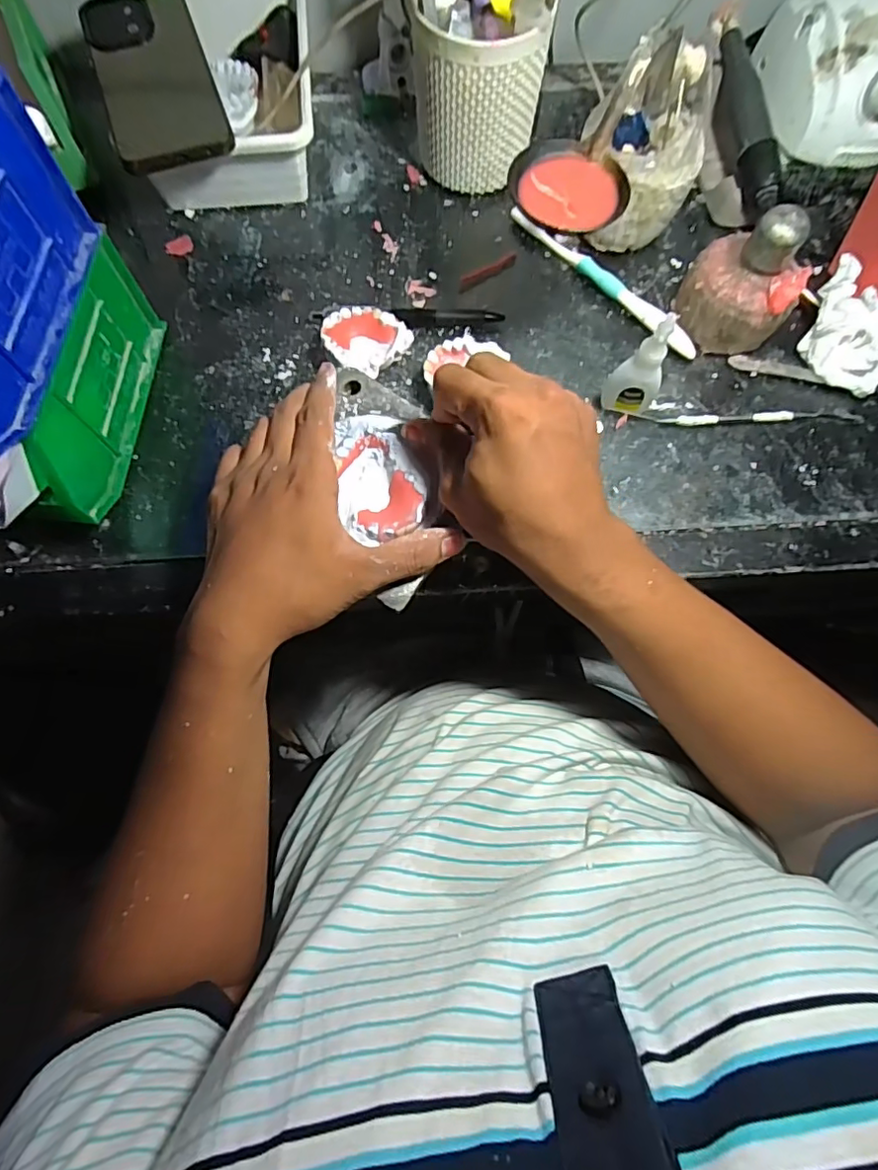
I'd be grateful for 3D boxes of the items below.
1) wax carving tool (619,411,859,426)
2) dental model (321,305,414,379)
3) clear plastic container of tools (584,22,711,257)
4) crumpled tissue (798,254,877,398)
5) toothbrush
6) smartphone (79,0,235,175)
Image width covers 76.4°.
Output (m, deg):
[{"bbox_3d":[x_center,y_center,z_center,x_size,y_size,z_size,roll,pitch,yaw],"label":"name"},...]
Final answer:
[{"bbox_3d":[0.224,-0.121,0.405,0.165,0.008,0.011,-1,75,0],"label":"wax carving tool"},{"bbox_3d":[-0.056,-0.175,0.408,0.059,0.028,0.055,0,75,0],"label":"dental model"},{"bbox_3d":[0.144,-0.315,0.405,0.080,0.113,0.083,4,75,1],"label":"clear plastic container of tools"},{"bbox_3d":[0.295,-0.179,0.399,0.072,0.052,0.052,33,77,8],"label":"crumpled tissue"},{"bbox_3d":[0.127,-0.238,0.434,0.014,0.016,0.184,-41,79,-10],"label":"toothbrush"},{"bbox_3d":[-0.204,-0.367,0.400,0.078,0.016,0.163,-19,75,-6],"label":"smartphone"}]

